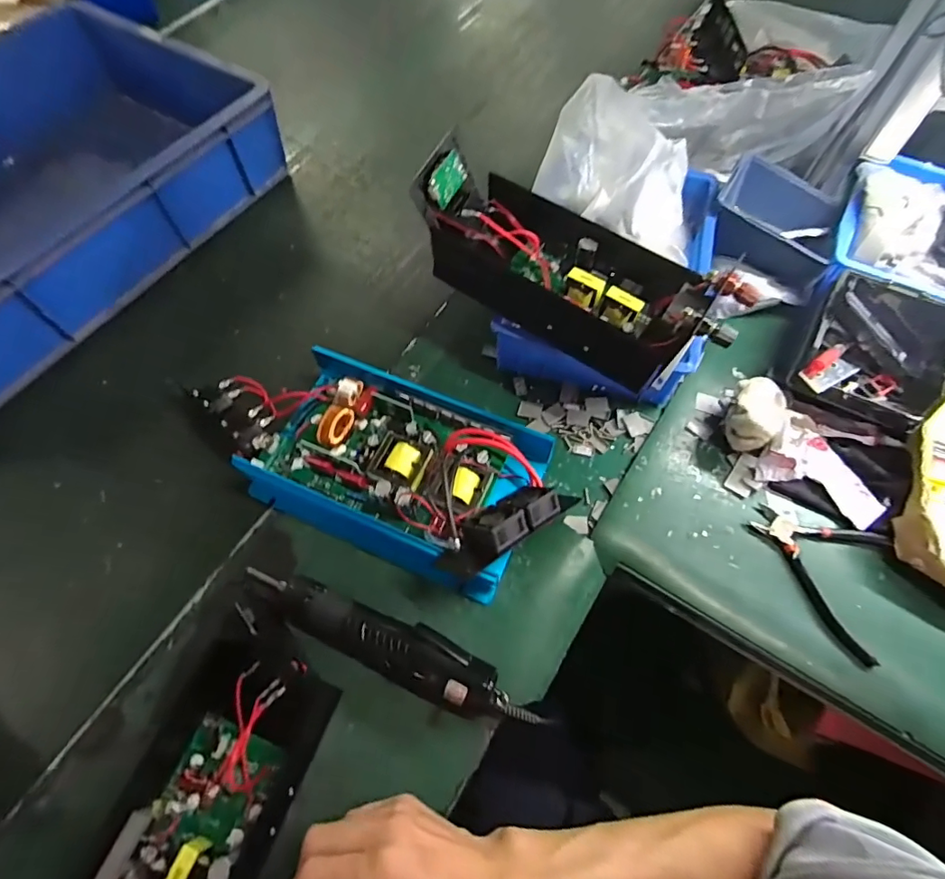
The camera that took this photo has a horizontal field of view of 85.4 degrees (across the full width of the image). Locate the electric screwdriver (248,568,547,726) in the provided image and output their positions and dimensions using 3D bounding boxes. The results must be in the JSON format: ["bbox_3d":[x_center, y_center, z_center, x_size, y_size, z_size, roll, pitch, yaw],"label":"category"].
[{"bbox_3d":[-0.069,0.171,0.428,0.253,0.031,0.044,23,65,13],"label":"electric screwdriver"}]

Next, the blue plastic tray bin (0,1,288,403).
[{"bbox_3d":[-0.577,-0.305,0.666,0.404,0.155,0.602,29,67,15],"label":"blue plastic tray bin"}]

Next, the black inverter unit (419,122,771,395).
[{"bbox_3d":[0.084,-0.149,0.474,0.297,0.097,0.094,38,69,18],"label":"black inverter unit"}]

